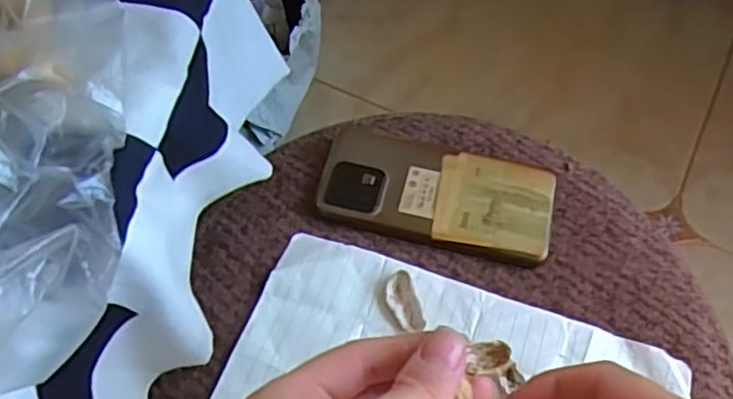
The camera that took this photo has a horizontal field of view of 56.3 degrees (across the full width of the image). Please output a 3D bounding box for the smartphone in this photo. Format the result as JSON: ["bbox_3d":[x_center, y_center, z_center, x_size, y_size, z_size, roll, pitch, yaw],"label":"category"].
[{"bbox_3d":[0.047,-0.005,0.456,0.151,0.011,0.072,14,60,9],"label":"smartphone"}]

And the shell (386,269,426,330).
[{"bbox_3d":[0.022,0.062,0.416,0.018,0.007,0.036,-12,58,-7],"label":"shell"}]

